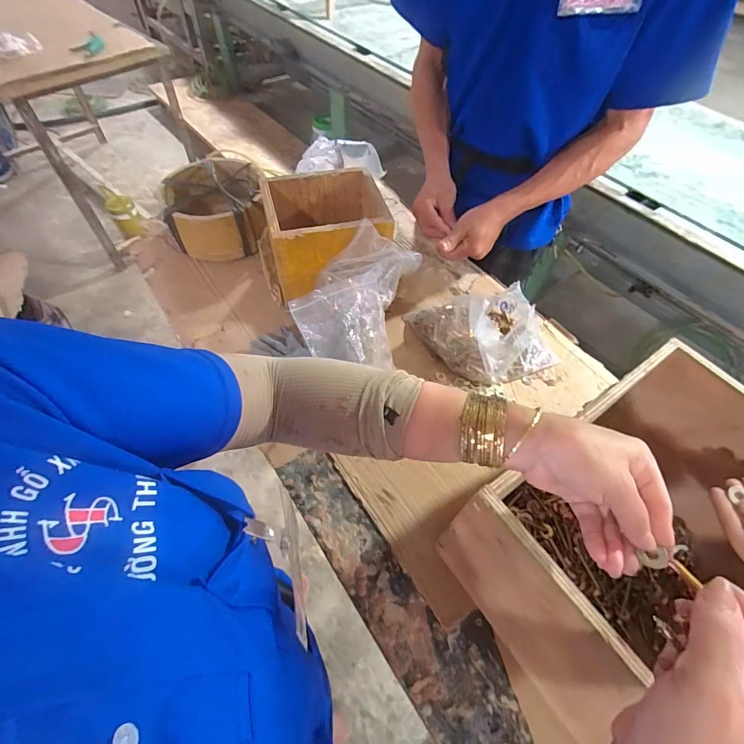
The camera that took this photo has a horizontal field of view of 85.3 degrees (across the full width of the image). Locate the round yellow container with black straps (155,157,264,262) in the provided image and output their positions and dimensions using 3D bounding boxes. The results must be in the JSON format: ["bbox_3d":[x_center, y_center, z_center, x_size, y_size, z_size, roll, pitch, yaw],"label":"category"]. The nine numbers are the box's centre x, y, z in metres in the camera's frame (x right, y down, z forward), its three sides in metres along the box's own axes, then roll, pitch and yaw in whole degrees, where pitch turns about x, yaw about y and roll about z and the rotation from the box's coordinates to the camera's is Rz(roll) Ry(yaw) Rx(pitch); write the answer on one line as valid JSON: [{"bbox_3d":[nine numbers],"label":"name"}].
[{"bbox_3d":[-0.334,-0.350,0.869,0.202,0.104,0.213,2,55,-2],"label":"round yellow container with black straps"}]

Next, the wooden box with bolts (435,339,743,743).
[{"bbox_3d":[0.296,0.179,0.446,0.331,0.216,0.249,-29,62,-21],"label":"wooden box with bolts"}]

